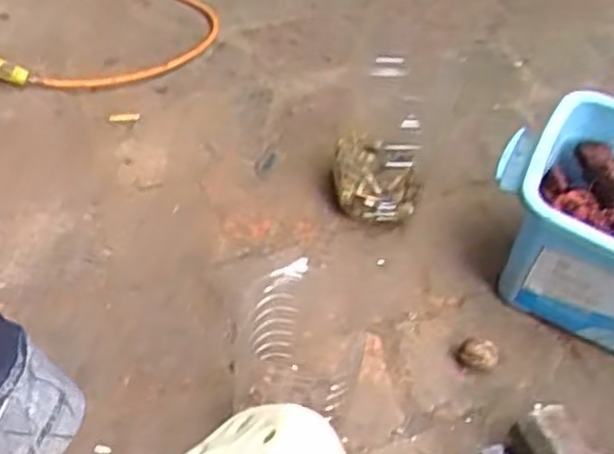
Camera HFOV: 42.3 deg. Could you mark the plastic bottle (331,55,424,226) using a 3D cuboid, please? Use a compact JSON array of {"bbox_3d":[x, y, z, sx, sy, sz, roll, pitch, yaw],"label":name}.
[{"bbox_3d":[0.075,-0.084,0.809,0.094,0.162,0.110,8,54,3],"label":"plastic bottle"}]

